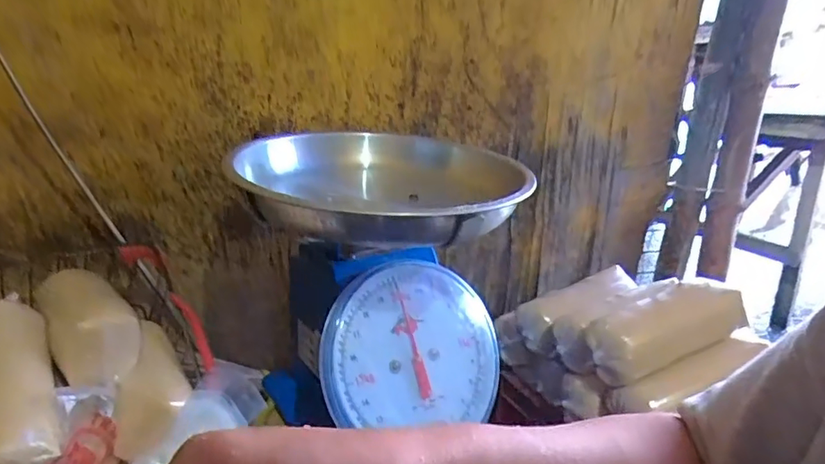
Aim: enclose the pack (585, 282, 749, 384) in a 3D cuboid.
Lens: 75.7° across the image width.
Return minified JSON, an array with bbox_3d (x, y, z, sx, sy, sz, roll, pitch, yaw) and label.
[{"bbox_3d":[0.317,0.120,0.677,0.199,0.069,0.066,-20,26,-2],"label":"pack"}]

